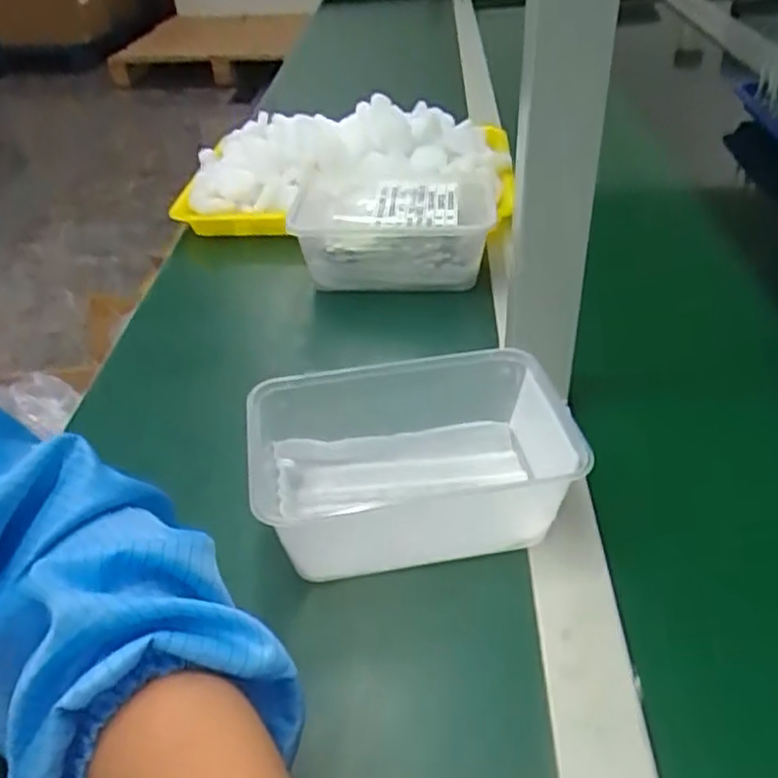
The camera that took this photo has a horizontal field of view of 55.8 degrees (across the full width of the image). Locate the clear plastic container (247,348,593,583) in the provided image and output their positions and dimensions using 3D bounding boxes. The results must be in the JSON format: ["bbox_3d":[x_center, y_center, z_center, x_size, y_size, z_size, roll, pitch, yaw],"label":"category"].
[{"bbox_3d":[0.013,0.046,0.420,0.170,0.077,0.108,-5,37,-2],"label":"clear plastic container"}]

